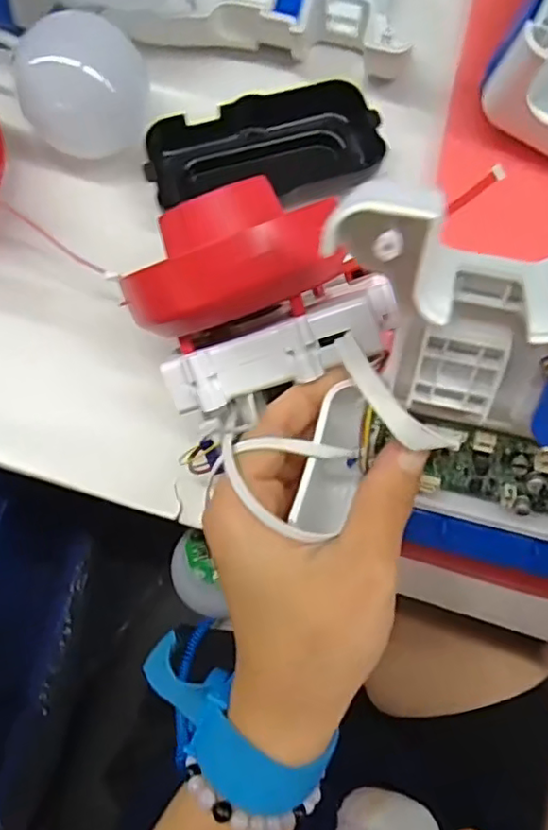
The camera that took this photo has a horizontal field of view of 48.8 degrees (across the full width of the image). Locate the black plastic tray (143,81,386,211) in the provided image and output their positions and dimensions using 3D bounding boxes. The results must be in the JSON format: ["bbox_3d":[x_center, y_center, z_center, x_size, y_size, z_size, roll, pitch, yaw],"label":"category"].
[{"bbox_3d":[-0.007,-0.130,0.299,0.108,0.031,0.047,-14,74,-6],"label":"black plastic tray"}]

